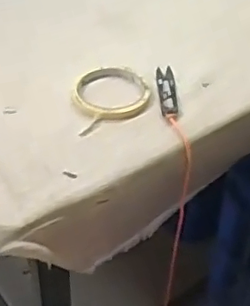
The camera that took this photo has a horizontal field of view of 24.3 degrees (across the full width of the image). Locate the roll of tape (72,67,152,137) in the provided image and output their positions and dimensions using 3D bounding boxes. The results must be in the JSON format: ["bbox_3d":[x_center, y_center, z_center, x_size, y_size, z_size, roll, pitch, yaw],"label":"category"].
[{"bbox_3d":[-0.014,-0.066,0.680,0.091,0.011,0.103,-7,46,-8],"label":"roll of tape"}]

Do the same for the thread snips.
[{"bbox_3d":[0.050,-0.074,0.693,0.023,0.005,0.089,-1,45,-3],"label":"thread snips"}]

